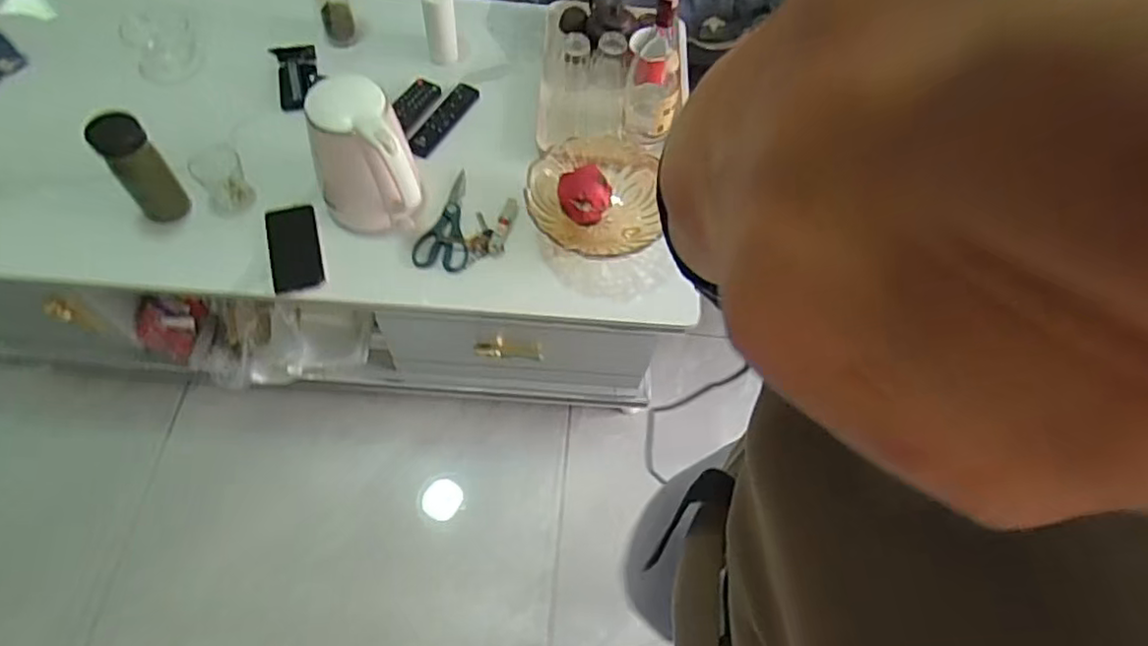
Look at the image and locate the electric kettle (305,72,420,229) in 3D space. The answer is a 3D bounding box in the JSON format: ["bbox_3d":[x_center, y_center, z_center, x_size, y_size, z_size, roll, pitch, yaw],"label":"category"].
[{"bbox_3d":[-0.306,-0.228,0.948,0.143,0.218,0.159,-12,64,-11],"label":"electric kettle"}]

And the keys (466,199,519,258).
[{"bbox_3d":[-0.131,-0.152,1.045,0.056,0.014,0.122,16,62,4],"label":"keys"}]

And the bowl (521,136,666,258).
[{"bbox_3d":[0.030,-0.189,1.021,0.199,0.097,0.215,2,62,-4],"label":"bowl"}]

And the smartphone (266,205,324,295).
[{"bbox_3d":[-0.426,-0.118,0.995,0.073,0.013,0.149,-13,64,-12],"label":"smartphone"}]

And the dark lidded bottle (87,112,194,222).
[{"bbox_3d":[-0.622,-0.218,0.943,0.055,0.177,0.063,39,65,15],"label":"dark lidded bottle"}]

